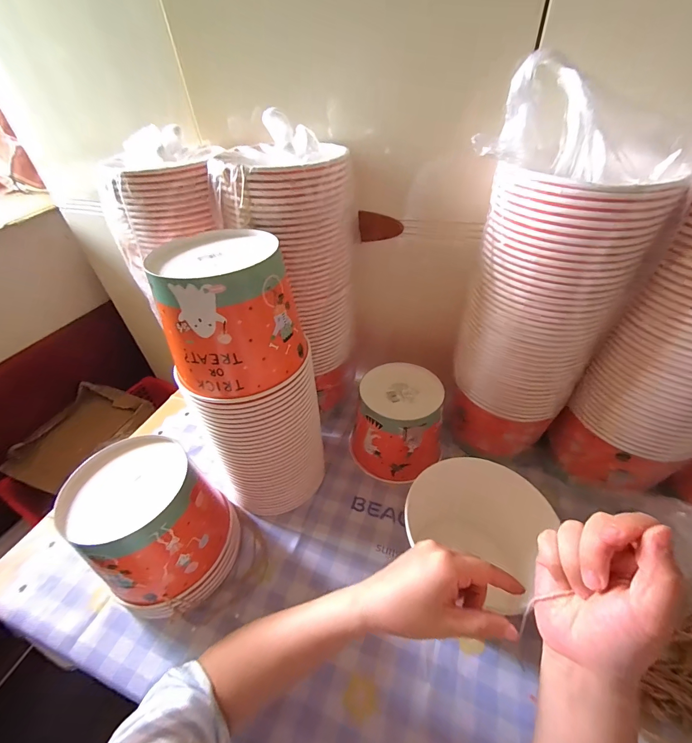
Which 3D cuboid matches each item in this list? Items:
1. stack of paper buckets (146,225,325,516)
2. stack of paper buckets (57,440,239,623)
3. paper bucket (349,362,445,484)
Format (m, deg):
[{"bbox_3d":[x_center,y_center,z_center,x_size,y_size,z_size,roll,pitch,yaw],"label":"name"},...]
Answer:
[{"bbox_3d":[-0.124,0.014,0.451,0.153,0.355,0.163,-12,42,-9],"label":"stack of paper buckets"},{"bbox_3d":[-0.232,0.193,0.418,0.135,0.178,0.137,12,44,17],"label":"stack of paper buckets"},{"bbox_3d":[0.080,0.085,0.556,0.140,0.135,0.137,-2,41,2],"label":"paper bucket"}]

